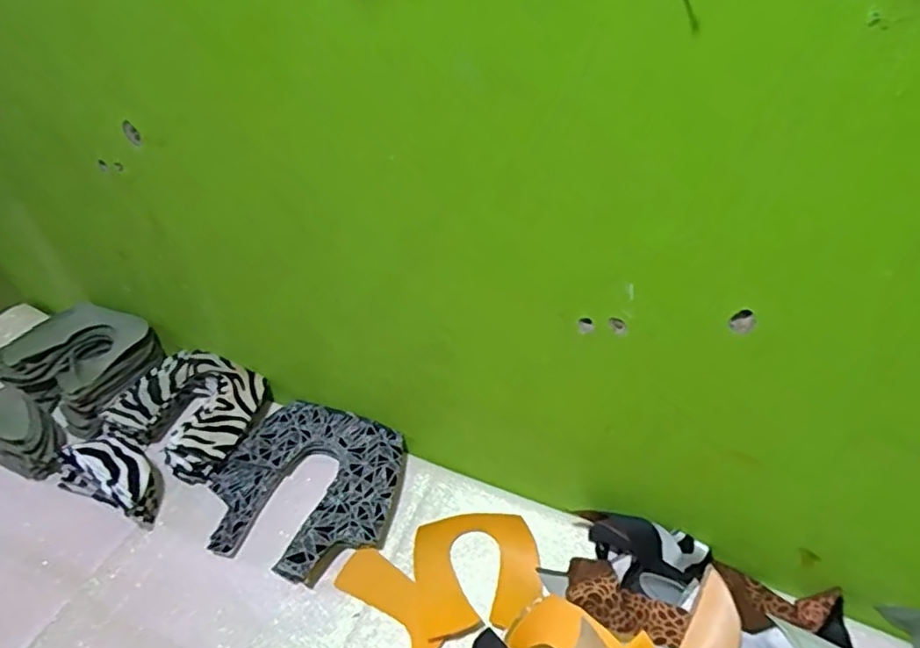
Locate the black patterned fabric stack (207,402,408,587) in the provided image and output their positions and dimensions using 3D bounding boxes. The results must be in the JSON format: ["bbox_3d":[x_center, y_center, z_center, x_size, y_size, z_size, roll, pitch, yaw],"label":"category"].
[{"bbox_3d":[-0.165,0.174,0.673,0.199,0.036,0.184,15,44,15],"label":"black patterned fabric stack"}]

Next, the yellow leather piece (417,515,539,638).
[{"bbox_3d":[0.017,0.236,0.607,0.117,0.024,0.111,1,42,-1],"label":"yellow leather piece"}]

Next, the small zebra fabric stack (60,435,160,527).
[{"bbox_3d":[-0.371,0.155,0.676,0.130,0.051,0.069,19,45,19],"label":"small zebra fabric stack"}]

